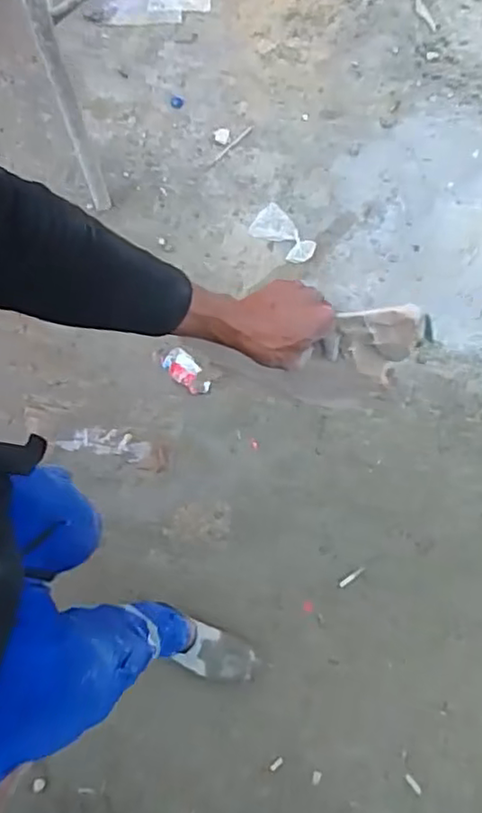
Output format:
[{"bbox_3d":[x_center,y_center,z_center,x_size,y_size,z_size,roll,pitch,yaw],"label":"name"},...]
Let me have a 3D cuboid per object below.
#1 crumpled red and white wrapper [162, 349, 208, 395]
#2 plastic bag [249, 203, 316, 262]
[{"bbox_3d":[-0.140,-0.090,1.620,0.139,0.033,0.066,43,76,13],"label":"crumpled red and white wrapper"},{"bbox_3d":[0.115,-0.470,1.738,0.108,0.031,0.227,-33,59,-11],"label":"plastic bag"}]

